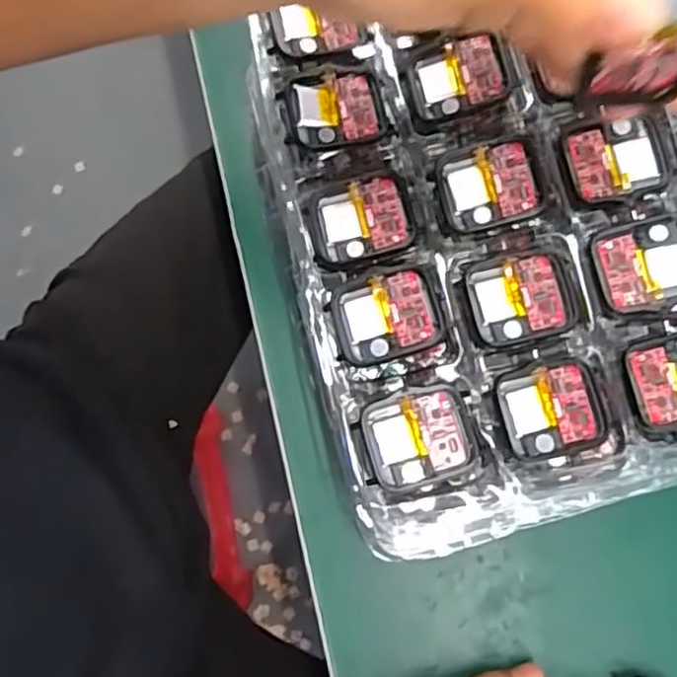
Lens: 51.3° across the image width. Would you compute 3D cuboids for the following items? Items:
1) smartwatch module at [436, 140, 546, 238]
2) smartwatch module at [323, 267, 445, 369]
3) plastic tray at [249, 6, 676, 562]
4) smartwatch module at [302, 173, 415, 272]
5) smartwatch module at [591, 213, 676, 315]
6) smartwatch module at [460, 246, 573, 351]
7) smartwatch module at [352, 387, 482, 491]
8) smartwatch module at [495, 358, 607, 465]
[{"bbox_3d":[0.065,-0.065,0.301,0.041,0.010,0.037,-12,79,-1],"label":"smartwatch module"},{"bbox_3d":[0.020,-0.009,0.291,0.043,0.008,0.036,-13,79,-1],"label":"smartwatch module"},{"bbox_3d":[0.124,-0.059,0.312,0.291,0.035,0.246,-14,79,-1],"label":"plastic tray"},{"bbox_3d":[0.010,-0.051,0.308,0.045,0.010,0.041,-13,79,-1],"label":"smartwatch module"},{"bbox_3d":[0.130,-0.031,0.295,0.040,0.007,0.036,-12,79,-1],"label":"smartwatch module"},{"bbox_3d":[0.076,-0.017,0.293,0.044,0.004,0.037,-13,79,-1],"label":"smartwatch module"},{"bbox_3d":[0.032,0.041,0.283,0.044,0.006,0.038,-16,79,-2],"label":"smartwatch module"},{"bbox_3d":[0.086,0.029,0.284,0.040,0.004,0.037,-12,79,-1],"label":"smartwatch module"}]

